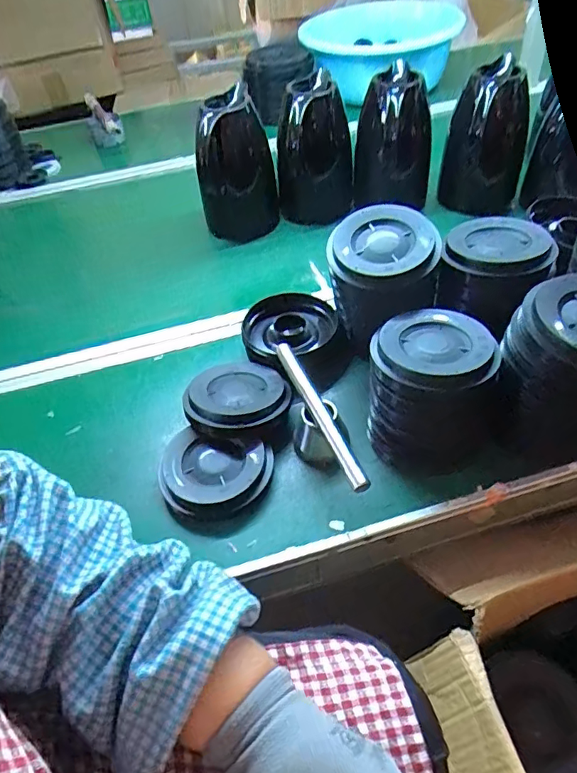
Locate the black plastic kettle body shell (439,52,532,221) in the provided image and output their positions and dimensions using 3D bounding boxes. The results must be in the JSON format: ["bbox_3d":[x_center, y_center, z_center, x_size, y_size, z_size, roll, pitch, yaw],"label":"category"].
[{"bbox_3d":[0.322,-0.398,0.858,0.134,0.203,0.135,10,50,16],"label":"black plastic kettle body shell"}]

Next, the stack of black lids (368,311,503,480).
[{"bbox_3d":[0.151,0.006,0.548,0.115,0.130,0.121,-9,47,-1],"label":"stack of black lids"}]

